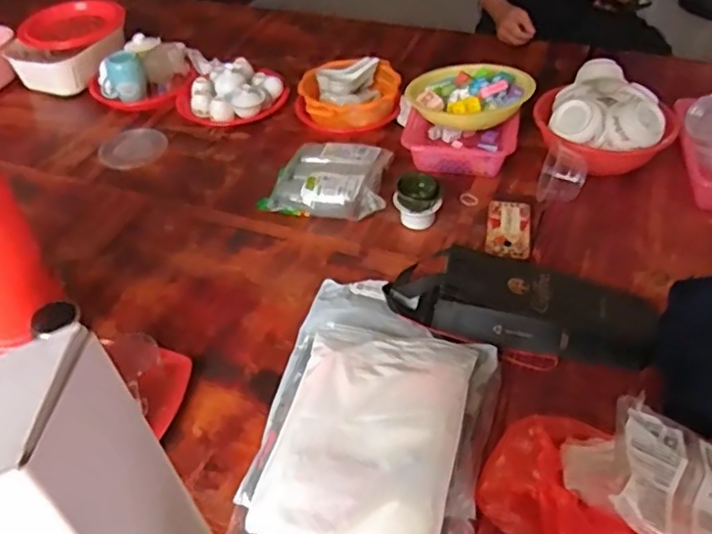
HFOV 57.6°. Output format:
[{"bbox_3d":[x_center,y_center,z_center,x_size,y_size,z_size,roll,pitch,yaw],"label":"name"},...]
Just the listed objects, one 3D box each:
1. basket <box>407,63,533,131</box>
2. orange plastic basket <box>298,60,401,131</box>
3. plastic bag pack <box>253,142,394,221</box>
[{"bbox_3d":[0.230,-0.353,1.311,0.246,0.061,0.183,2,45,6],"label":"basket"},{"bbox_3d":[-0.014,-0.379,1.441,0.220,0.075,0.205,2,43,6],"label":"orange plastic basket"},{"bbox_3d":[-0.049,-0.173,1.233,0.229,0.057,0.179,6,44,11],"label":"plastic bag pack"}]

